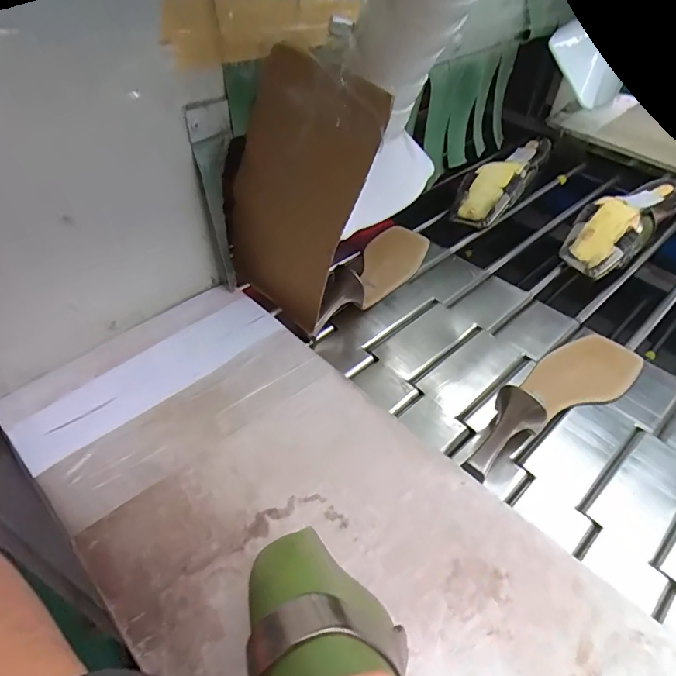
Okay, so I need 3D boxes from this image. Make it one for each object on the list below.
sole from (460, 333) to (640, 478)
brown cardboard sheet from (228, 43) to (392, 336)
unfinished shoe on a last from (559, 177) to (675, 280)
[{"bbox_3d":[0.220,0.054,0.489,0.262,0.057,0.075,-19,48,-35],"label":"sole"},{"bbox_3d":[-0.047,-0.120,0.476,0.115,0.287,0.037,21,51,-2],"label":"brown cardboard sheet"},{"bbox_3d":[0.402,-0.163,0.679,0.082,0.073,0.234,35,55,29],"label":"unfinished shoe on a last"}]

